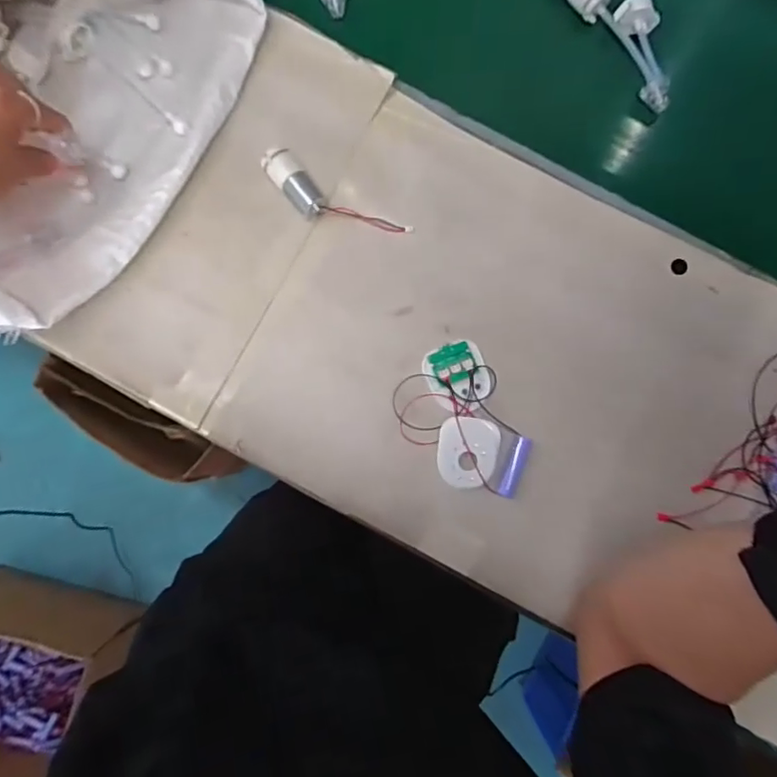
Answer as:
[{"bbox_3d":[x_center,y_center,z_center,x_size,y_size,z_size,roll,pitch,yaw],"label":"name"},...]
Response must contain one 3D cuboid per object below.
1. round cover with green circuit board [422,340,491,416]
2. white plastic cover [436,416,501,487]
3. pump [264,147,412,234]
[{"bbox_3d":[0.057,-0.009,0.451,0.050,0.008,0.057,-18,85,-3],"label":"round cover with green circuit board"},{"bbox_3d":[0.064,0.051,0.445,0.049,0.004,0.055,5,84,-1],"label":"white plastic cover"},{"bbox_3d":[-0.046,-0.152,0.460,0.128,0.020,0.036,31,84,2],"label":"pump"}]

